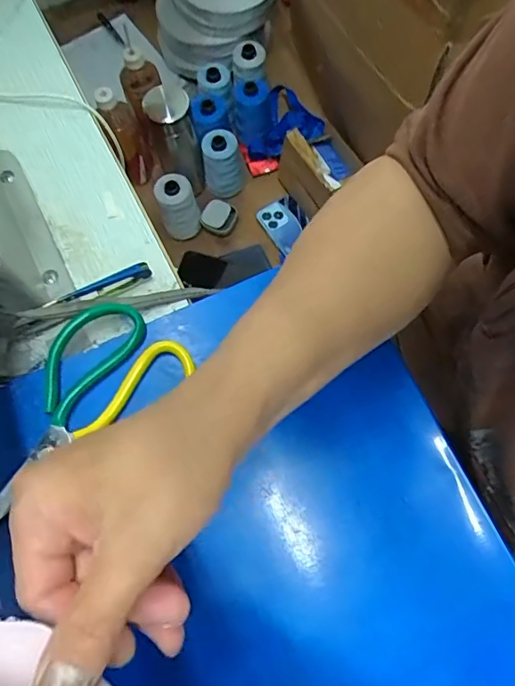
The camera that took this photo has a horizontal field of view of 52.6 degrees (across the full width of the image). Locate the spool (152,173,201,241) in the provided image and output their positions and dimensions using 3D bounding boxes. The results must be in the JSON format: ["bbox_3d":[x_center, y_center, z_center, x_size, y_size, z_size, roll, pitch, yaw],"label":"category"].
[{"bbox_3d":[-0.130,-0.222,0.854,0.058,0.117,0.060,-1,71,2],"label":"spool"}]

